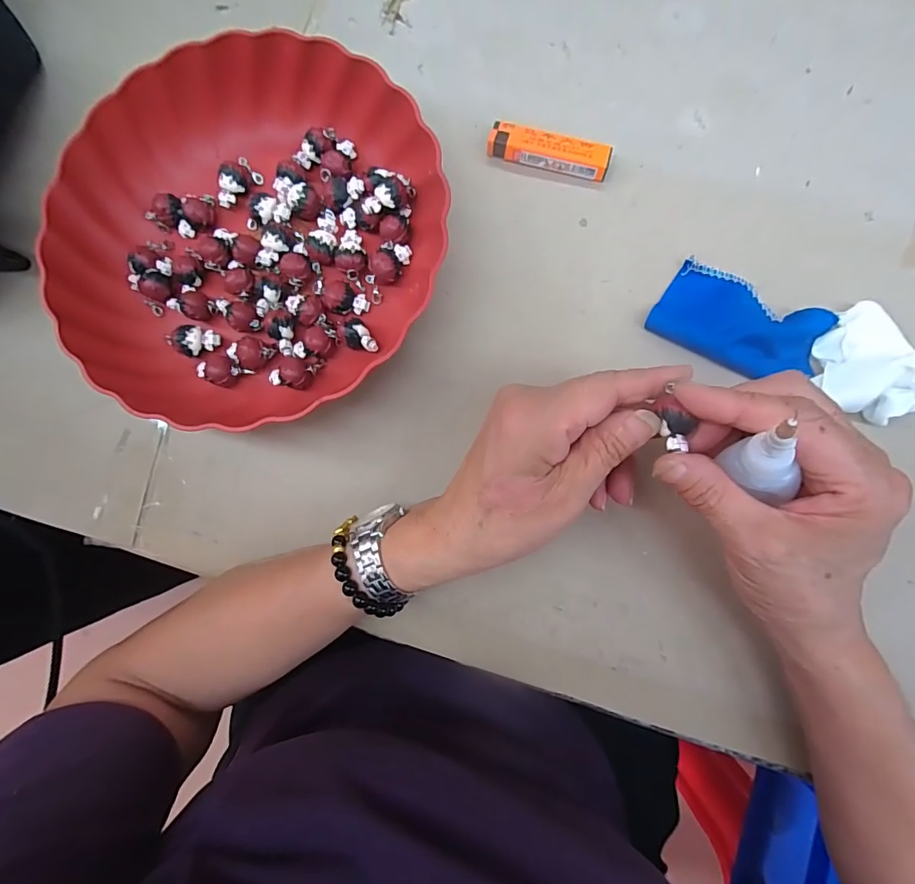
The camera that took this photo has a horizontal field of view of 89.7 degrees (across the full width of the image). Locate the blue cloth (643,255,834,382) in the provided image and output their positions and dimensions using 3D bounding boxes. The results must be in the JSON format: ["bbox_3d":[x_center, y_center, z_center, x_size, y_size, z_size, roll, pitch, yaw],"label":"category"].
[{"bbox_3d":[0.171,-0.071,0.282,0.093,0.016,0.057,28,87,7],"label":"blue cloth"}]

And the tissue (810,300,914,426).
[{"bbox_3d":[0.240,-0.041,0.266,0.061,0.028,0.063,-41,82,0],"label":"tissue"}]

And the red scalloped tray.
[{"bbox_3d":[-0.133,-0.133,0.298,0.236,0.052,0.225,-37,82,0],"label":"red scalloped tray"}]

